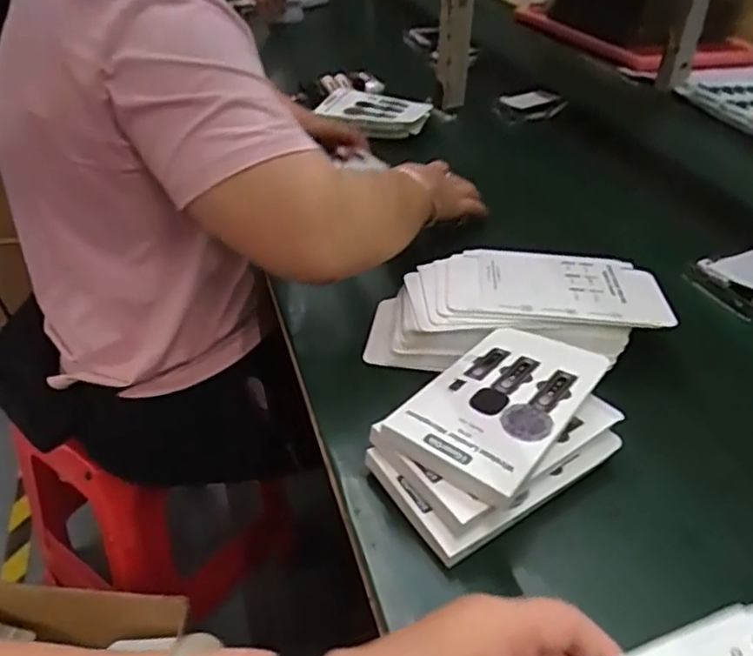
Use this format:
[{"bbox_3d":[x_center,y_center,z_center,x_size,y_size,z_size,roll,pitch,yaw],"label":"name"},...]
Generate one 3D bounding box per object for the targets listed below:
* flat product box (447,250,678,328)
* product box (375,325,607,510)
[{"bbox_3d":[0.167,-0.041,0.621,0.198,0.008,0.115,4,37,4],"label":"flat product box"},{"bbox_3d":[0.096,0.053,0.492,0.101,0.019,0.164,28,44,31],"label":"product box"}]

